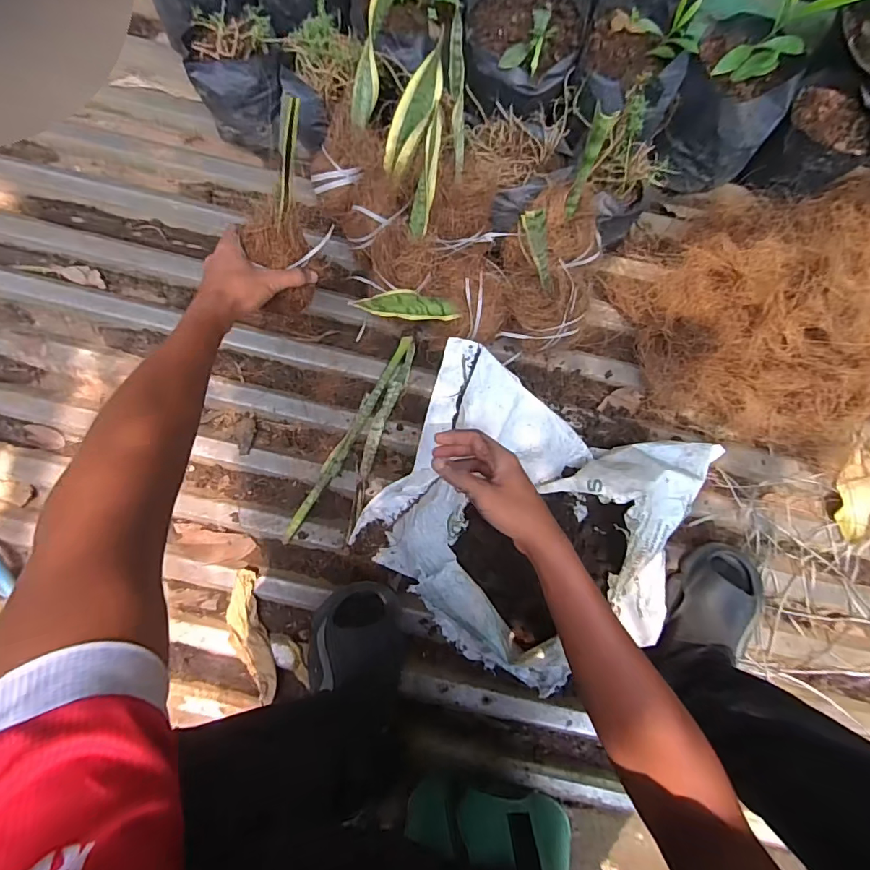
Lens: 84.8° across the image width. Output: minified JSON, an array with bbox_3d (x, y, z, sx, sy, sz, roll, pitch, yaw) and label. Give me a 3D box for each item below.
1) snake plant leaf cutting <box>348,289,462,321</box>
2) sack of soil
[{"bbox_3d":[-0.035,-0.154,0.560,0.159,0.017,0.042,-13,86,-46],"label":"snake plant leaf cutting"},{"bbox_3d":[0.129,0.124,0.612,0.411,0.127,0.377,27,86,-3],"label":"sack of soil"}]

